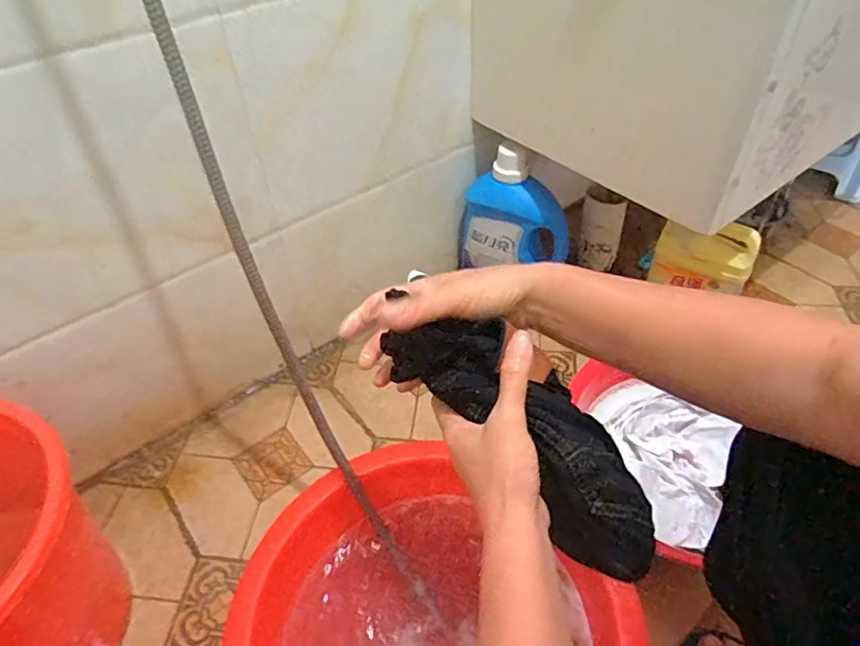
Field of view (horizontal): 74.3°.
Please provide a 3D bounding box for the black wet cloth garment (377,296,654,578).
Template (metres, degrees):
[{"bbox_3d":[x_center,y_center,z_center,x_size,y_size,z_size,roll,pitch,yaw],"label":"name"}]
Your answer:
[{"bbox_3d":[0.081,0.071,0.414,0.227,0.043,0.087,42,59,15],"label":"black wet cloth garment"}]

